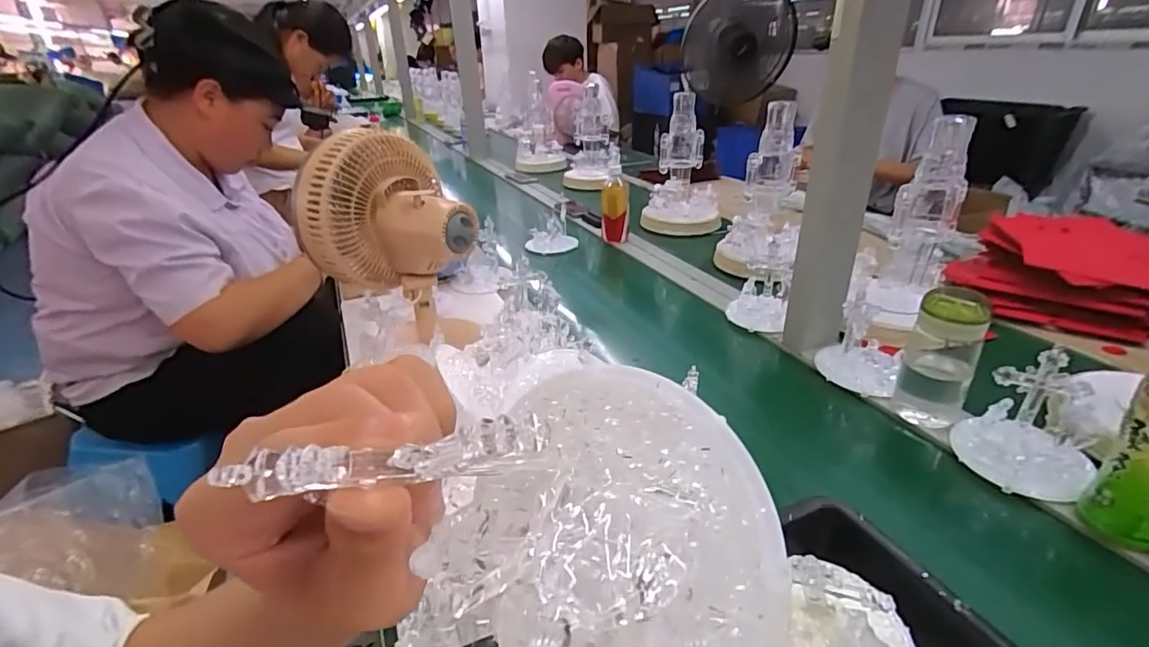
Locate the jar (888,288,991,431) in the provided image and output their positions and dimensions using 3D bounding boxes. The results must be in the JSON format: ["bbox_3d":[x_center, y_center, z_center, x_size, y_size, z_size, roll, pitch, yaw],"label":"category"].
[{"bbox_3d":[0.461,0.036,0.660,0.076,0.169,0.070,16,33,31],"label":"jar"}]

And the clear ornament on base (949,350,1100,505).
[{"bbox_3d":[0.502,0.110,0.579,0.124,0.109,0.114,23,37,39],"label":"clear ornament on base"}]

